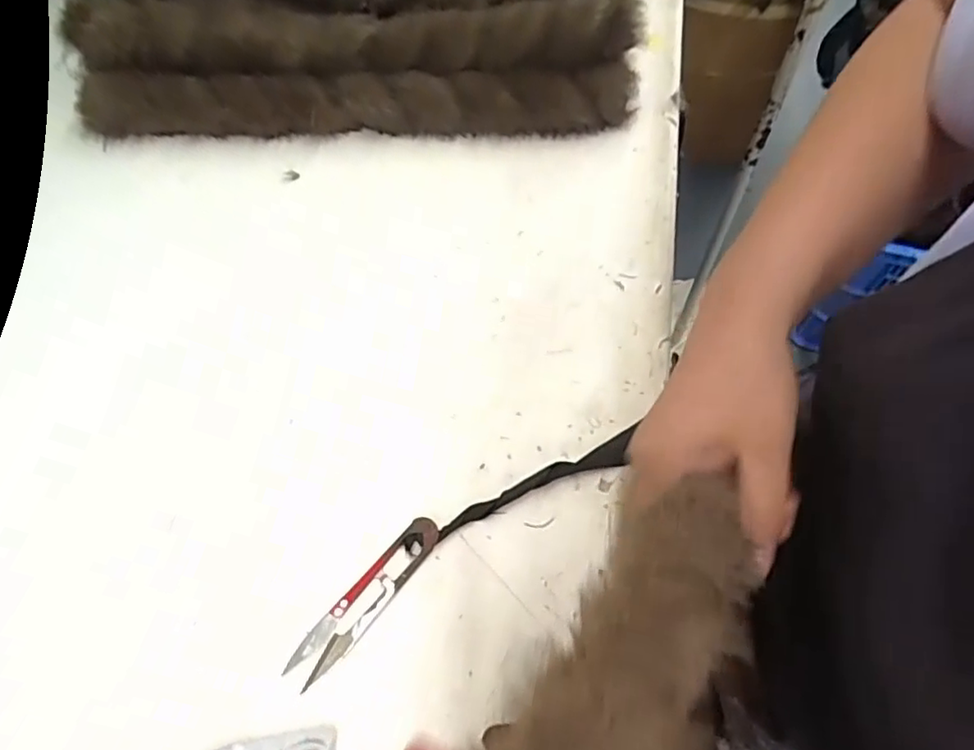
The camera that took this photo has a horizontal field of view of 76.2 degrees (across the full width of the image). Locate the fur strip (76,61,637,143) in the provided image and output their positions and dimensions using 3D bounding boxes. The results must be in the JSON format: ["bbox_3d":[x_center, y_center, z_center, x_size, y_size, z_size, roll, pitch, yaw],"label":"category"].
[{"bbox_3d":[-0.102,-0.199,0.449,0.399,0.047,0.032,2,64,4],"label":"fur strip"}]

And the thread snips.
[{"bbox_3d":[-0.062,0.114,0.318,0.021,0.009,0.098,38,72,19],"label":"thread snips"}]

